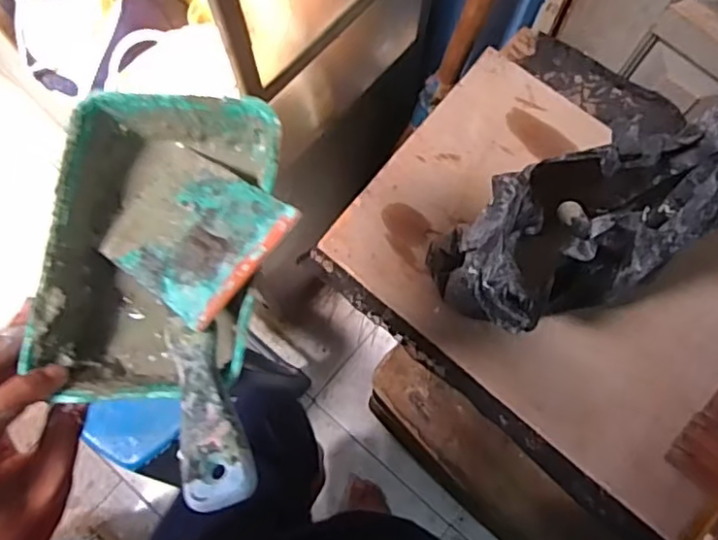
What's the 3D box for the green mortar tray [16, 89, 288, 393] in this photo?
[{"bbox_3d":[-0.107,-0.012,0.354,0.110,0.061,0.167,6,76,1],"label":"green mortar tray"}]

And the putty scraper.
[{"bbox_3d":[-0.079,0.012,0.322,0.098,0.024,0.207,-13,58,-3],"label":"putty scraper"}]

